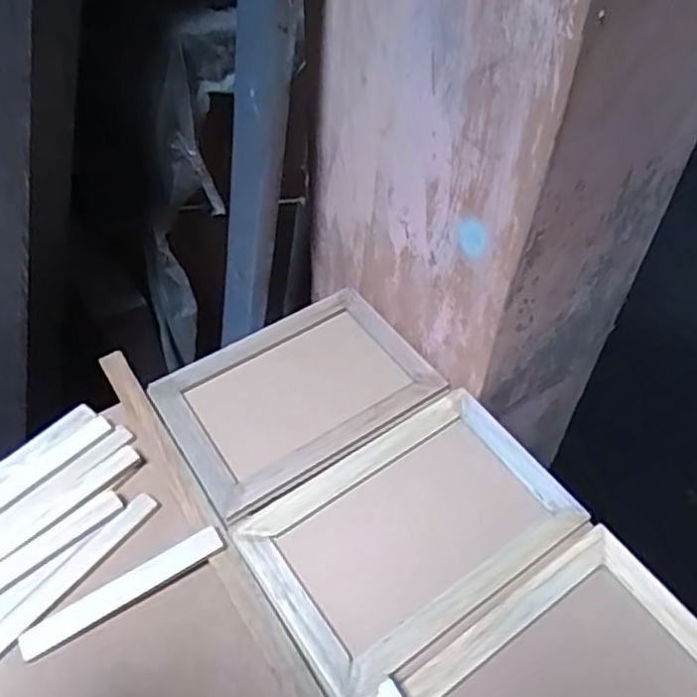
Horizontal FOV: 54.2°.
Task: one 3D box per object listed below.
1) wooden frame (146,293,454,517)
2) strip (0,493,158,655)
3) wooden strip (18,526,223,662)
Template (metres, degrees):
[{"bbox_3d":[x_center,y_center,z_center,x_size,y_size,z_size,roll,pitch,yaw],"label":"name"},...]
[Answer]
[{"bbox_3d":[-0.060,0.050,0.813,0.295,0.030,0.210,-28,56,-22],"label":"wooden frame"},{"bbox_3d":[-0.276,0.223,0.679,0.024,0.009,0.205,32,57,24],"label":"strip"},{"bbox_3d":[-0.219,0.236,0.665,0.201,0.008,0.027,-25,54,-20],"label":"wooden strip"}]

